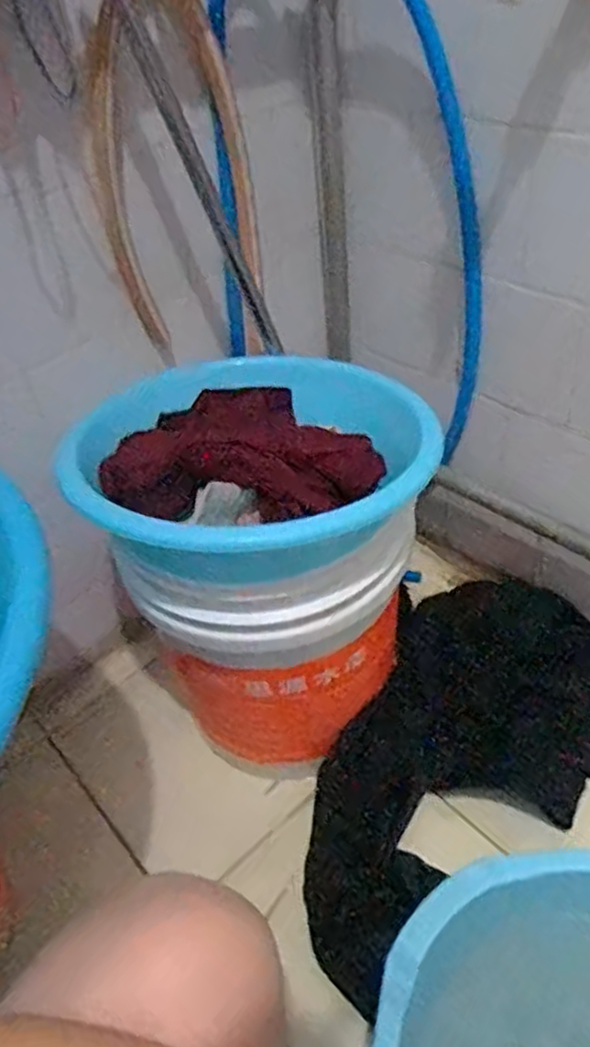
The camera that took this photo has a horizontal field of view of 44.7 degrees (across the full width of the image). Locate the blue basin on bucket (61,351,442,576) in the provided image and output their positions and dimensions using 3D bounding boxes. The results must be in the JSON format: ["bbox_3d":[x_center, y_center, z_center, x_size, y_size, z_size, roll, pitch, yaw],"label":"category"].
[{"bbox_3d":[-0.043,-0.074,0.684,0.316,0.117,0.305,-4,43,4],"label":"blue basin on bucket"}]

